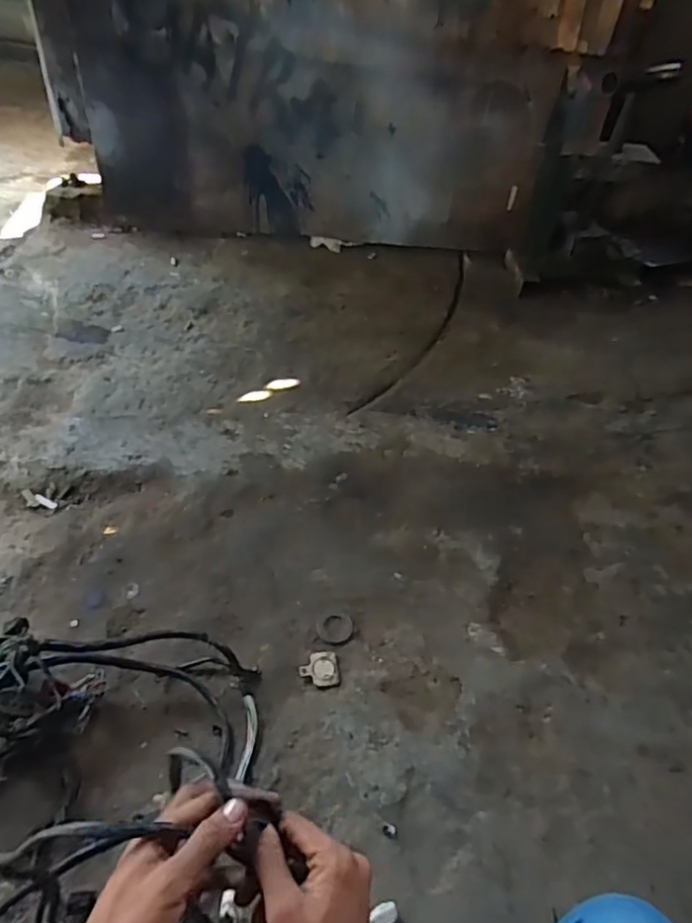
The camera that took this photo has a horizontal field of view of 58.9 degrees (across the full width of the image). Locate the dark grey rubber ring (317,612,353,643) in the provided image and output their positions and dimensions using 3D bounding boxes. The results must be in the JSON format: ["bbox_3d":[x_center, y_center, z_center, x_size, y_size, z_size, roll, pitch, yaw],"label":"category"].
[{"bbox_3d":[-0.017,0.247,0.917,0.053,0.004,0.050,2,47,-2],"label":"dark grey rubber ring"}]

